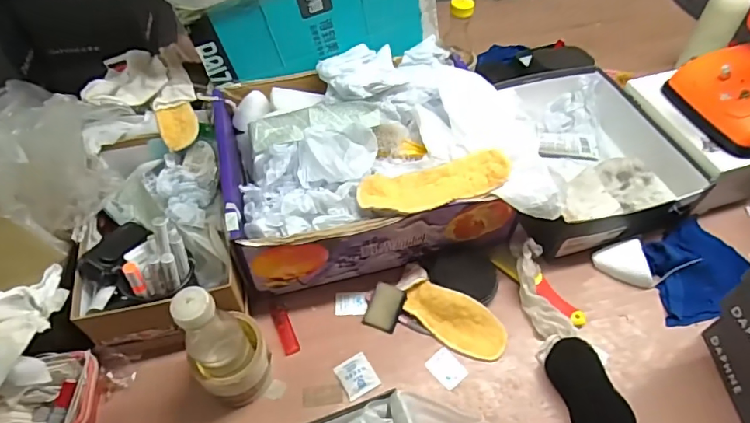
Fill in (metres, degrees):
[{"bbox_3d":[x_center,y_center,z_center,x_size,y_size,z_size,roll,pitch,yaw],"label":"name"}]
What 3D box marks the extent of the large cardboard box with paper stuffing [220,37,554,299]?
[{"bbox_3d":[0.001,-0.080,0.743,0.436,0.185,0.327,-7,53,-6],"label":"large cardboard box with paper stuffing"}]

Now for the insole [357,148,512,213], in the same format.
[{"bbox_3d":[0.078,-0.035,0.639,0.197,0.025,0.073,-9,53,-7],"label":"insole"}]

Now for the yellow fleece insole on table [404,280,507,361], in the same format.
[{"bbox_3d":[0.109,0.146,0.672,0.143,0.018,0.067,29,86,15],"label":"yellow fleece insole on table"}]

